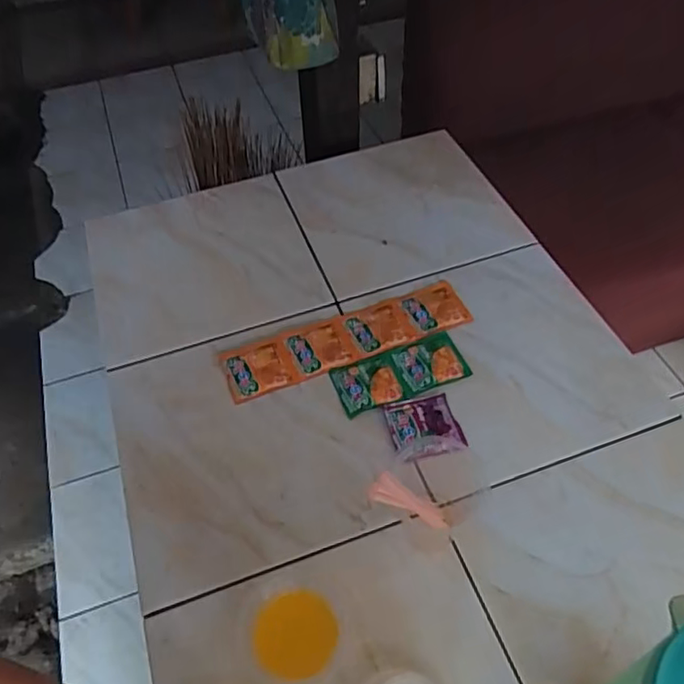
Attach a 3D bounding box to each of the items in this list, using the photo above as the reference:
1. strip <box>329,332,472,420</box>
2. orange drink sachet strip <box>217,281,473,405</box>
[{"bbox_3d":[0.068,0.036,0.706,0.152,0.007,0.068,-18,55,-11],"label":"strip"},{"bbox_3d":[0.005,-0.006,0.738,0.301,0.011,0.073,-19,55,-11],"label":"orange drink sachet strip"}]

